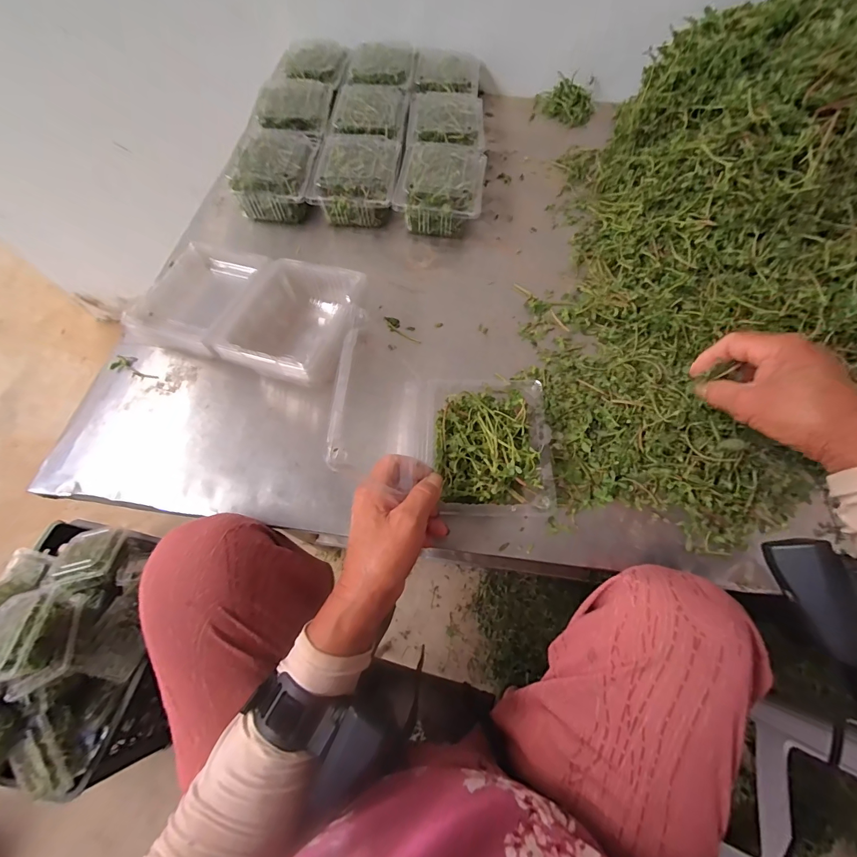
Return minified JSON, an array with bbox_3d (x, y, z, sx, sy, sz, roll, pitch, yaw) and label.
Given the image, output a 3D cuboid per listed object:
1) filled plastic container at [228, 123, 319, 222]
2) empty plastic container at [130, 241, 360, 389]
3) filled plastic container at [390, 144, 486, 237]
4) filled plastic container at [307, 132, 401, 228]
[{"bbox_3d":[-0.203,-0.353,0.524,0.097,0.074,0.138,2,64,1],"label":"filled plastic container"},{"bbox_3d":[-0.190,-0.124,0.408,0.227,0.069,0.142,15,65,7],"label":"empty plastic container"},{"bbox_3d":[0.018,-0.323,0.516,0.111,0.062,0.125,9,65,4],"label":"filled plastic container"},{"bbox_3d":[-0.096,-0.346,0.526,0.105,0.064,0.143,3,64,2],"label":"filled plastic container"}]

